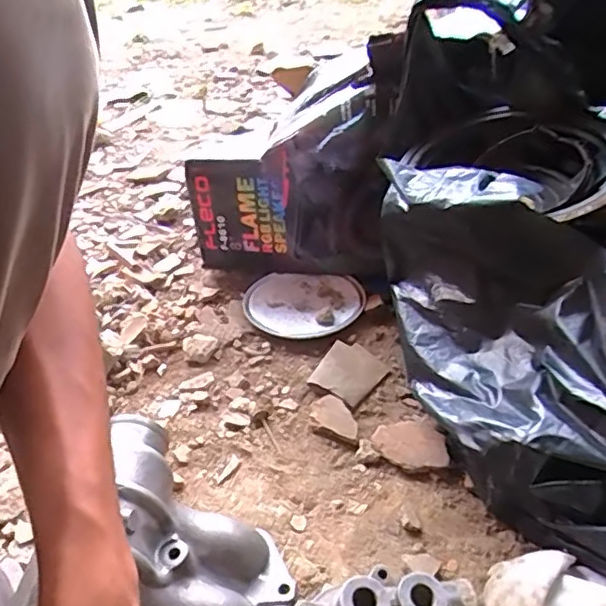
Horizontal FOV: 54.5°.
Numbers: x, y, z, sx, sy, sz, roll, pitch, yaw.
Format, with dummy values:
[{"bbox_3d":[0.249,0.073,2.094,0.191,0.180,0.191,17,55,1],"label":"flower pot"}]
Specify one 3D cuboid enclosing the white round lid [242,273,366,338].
[{"bbox_3d":[-0.001,0.005,0.698,0.135,0.021,0.135,0,37,0],"label":"white round lid"}]

